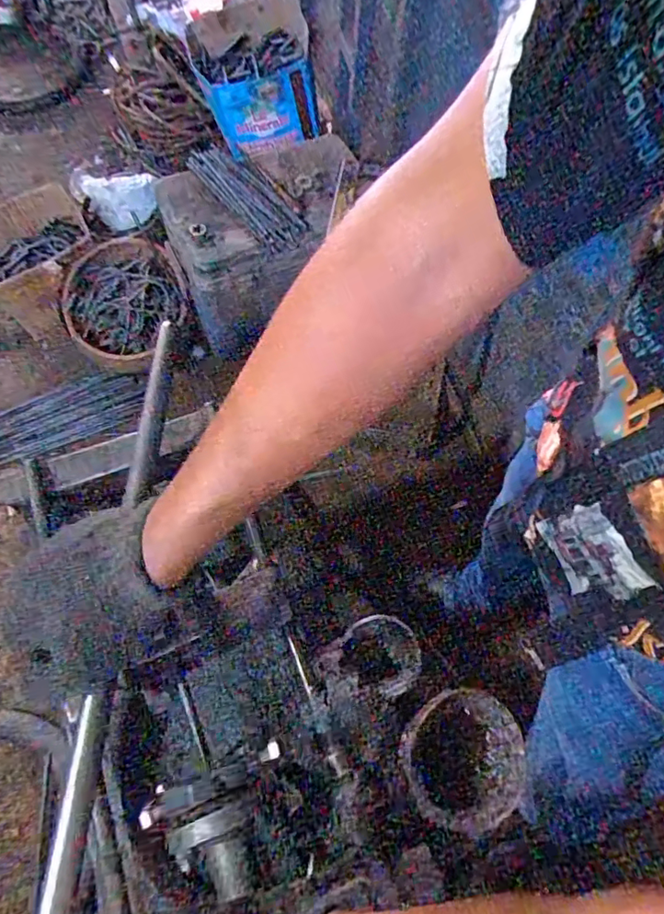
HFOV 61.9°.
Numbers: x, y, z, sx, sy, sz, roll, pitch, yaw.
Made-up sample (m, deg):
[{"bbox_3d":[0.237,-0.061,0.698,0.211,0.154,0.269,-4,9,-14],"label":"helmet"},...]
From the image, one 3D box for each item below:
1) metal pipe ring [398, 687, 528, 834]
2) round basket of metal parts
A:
[{"bbox_3d":[0.129,0.291,0.538,0.119,0.028,0.109,1,66,-1],"label":"metal pipe ring"},{"bbox_3d":[-0.531,-0.404,1.429,0.324,0.068,0.324,0,93,-2],"label":"round basket of metal parts"}]

